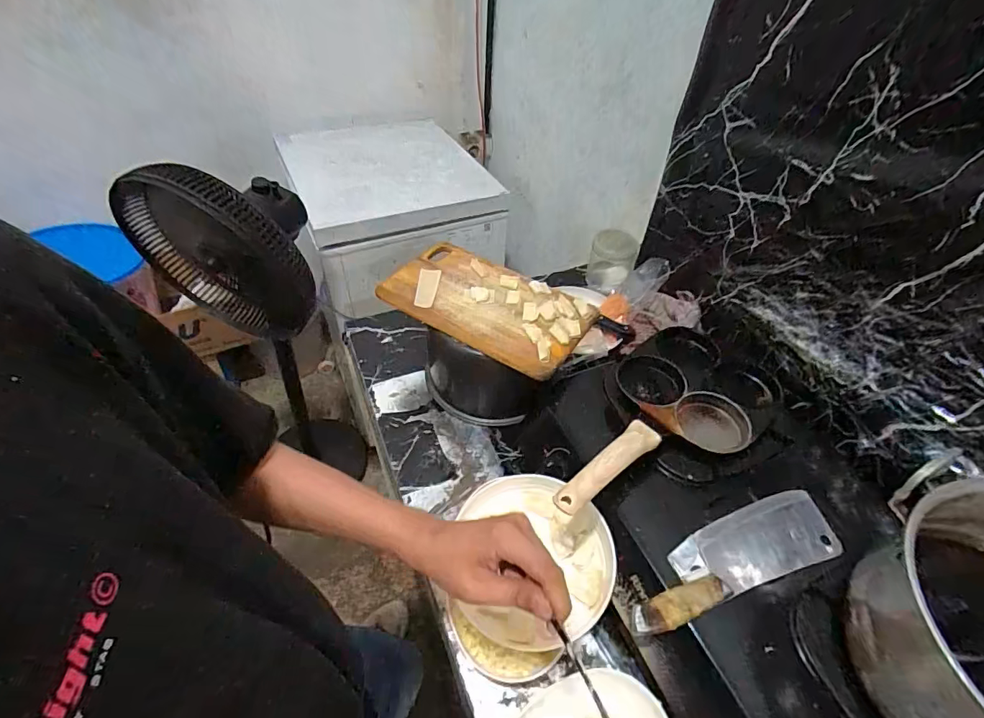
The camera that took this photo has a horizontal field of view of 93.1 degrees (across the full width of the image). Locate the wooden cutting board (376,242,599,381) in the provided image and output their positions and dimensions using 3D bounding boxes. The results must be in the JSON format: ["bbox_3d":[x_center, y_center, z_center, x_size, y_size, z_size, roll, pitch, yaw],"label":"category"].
[{"bbox_3d":[-0.012,-0.090,0.729,0.318,0.030,0.173,27,51,20],"label":"wooden cutting board"}]

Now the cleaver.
[{"bbox_3d":[0.261,0.218,0.515,0.268,0.025,0.078,-13,49,-15],"label":"cleaver"}]

